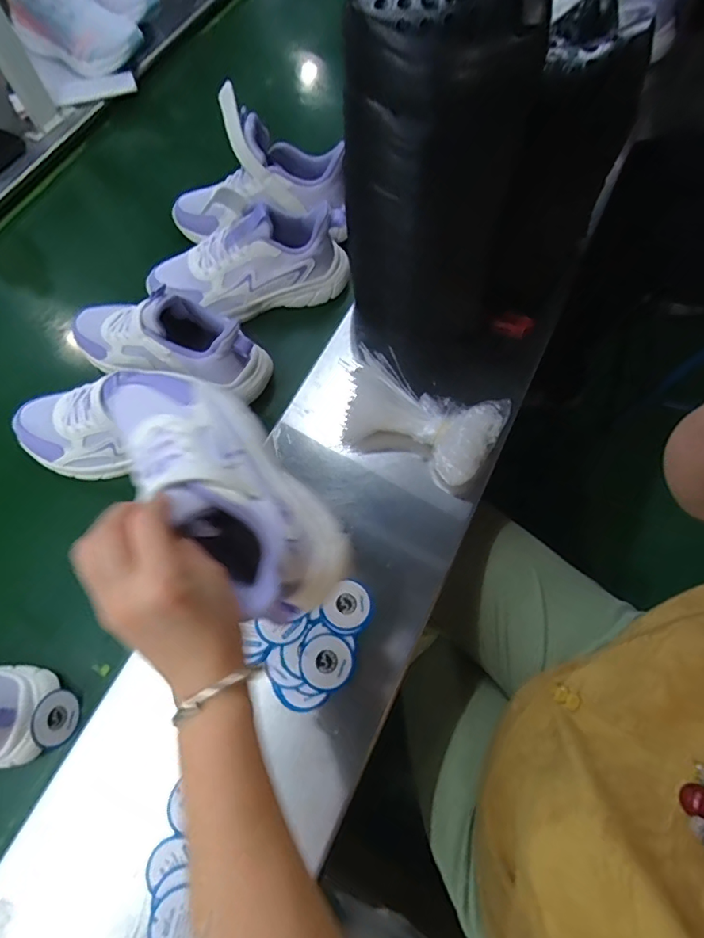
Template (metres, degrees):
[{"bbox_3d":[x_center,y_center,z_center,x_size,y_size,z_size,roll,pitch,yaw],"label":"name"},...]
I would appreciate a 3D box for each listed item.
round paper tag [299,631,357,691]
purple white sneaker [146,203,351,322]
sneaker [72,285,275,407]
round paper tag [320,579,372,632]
[{"bbox_3d":[-0.022,0.174,0.439,0.047,0.006,0.047,0,67,1],"label":"round paper tag"},{"bbox_3d":[-0.129,-0.259,0.604,0.247,0.105,0.085,-13,68,-4],"label":"purple white sneaker"},{"bbox_3d":[-0.219,-0.143,0.557,0.236,0.120,0.100,15,68,7],"label":"sneaker"},{"bbox_3d":[-0.004,0.130,0.463,0.041,0.005,0.046,36,62,17],"label":"round paper tag"}]

